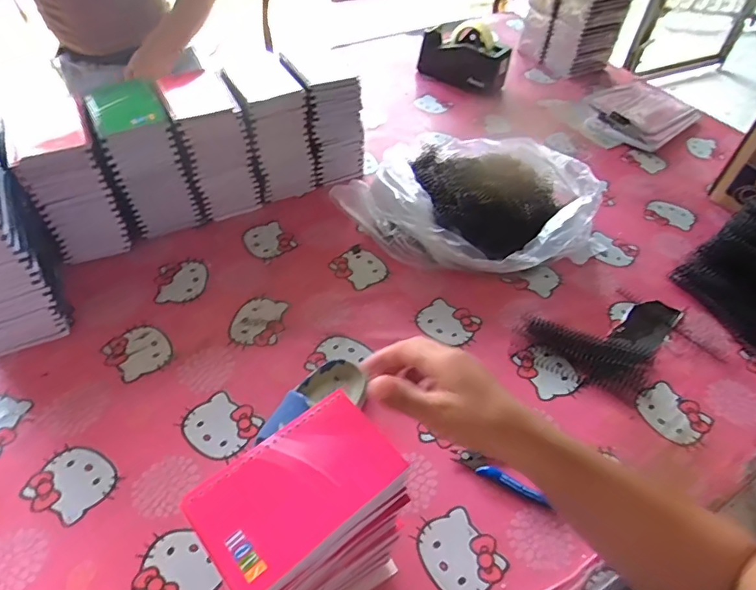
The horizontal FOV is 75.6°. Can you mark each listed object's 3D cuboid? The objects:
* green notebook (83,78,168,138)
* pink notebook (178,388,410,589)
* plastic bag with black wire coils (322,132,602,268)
[{"bbox_3d":[-0.348,-0.261,0.670,0.089,0.015,0.122,-24,53,-22],"label":"green notebook"},{"bbox_3d":[-0.053,0.130,0.331,0.130,0.014,0.082,-32,57,-27],"label":"pink notebook"},{"bbox_3d":[0.159,-0.151,0.774,0.347,0.102,0.316,30,54,23],"label":"plastic bag with black wire coils"}]

